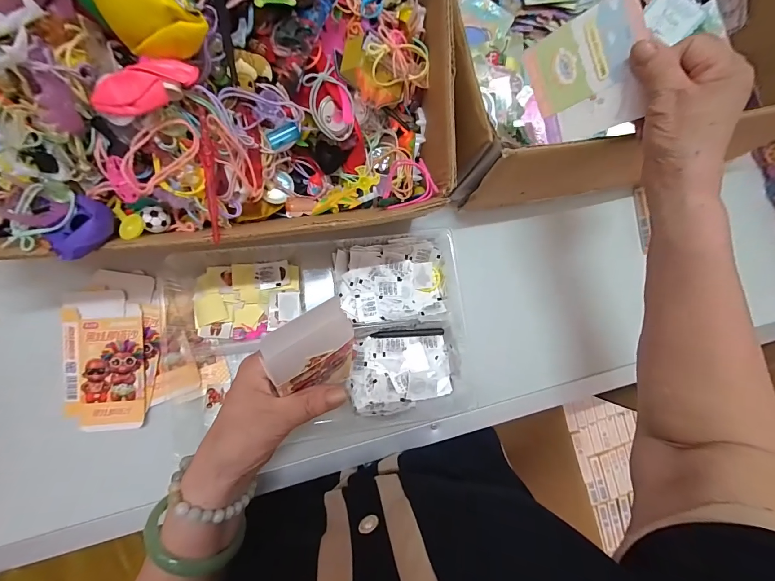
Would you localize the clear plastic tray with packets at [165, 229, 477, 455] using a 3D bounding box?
[{"bbox_3d":[-0.076,0.052,0.391,0.327,0.047,0.212,-7,86,-8],"label":"clear plastic tray with packets"}]

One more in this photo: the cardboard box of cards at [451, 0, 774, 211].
[{"bbox_3d":[0.260,-0.299,0.414,0.422,0.140,0.337,-9,86,-9],"label":"cardboard box of cards"}]

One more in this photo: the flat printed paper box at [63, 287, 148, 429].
[{"bbox_3d":[-0.304,0.074,0.377,0.080,0.009,0.145,-4,85,-8],"label":"flat printed paper box"}]

